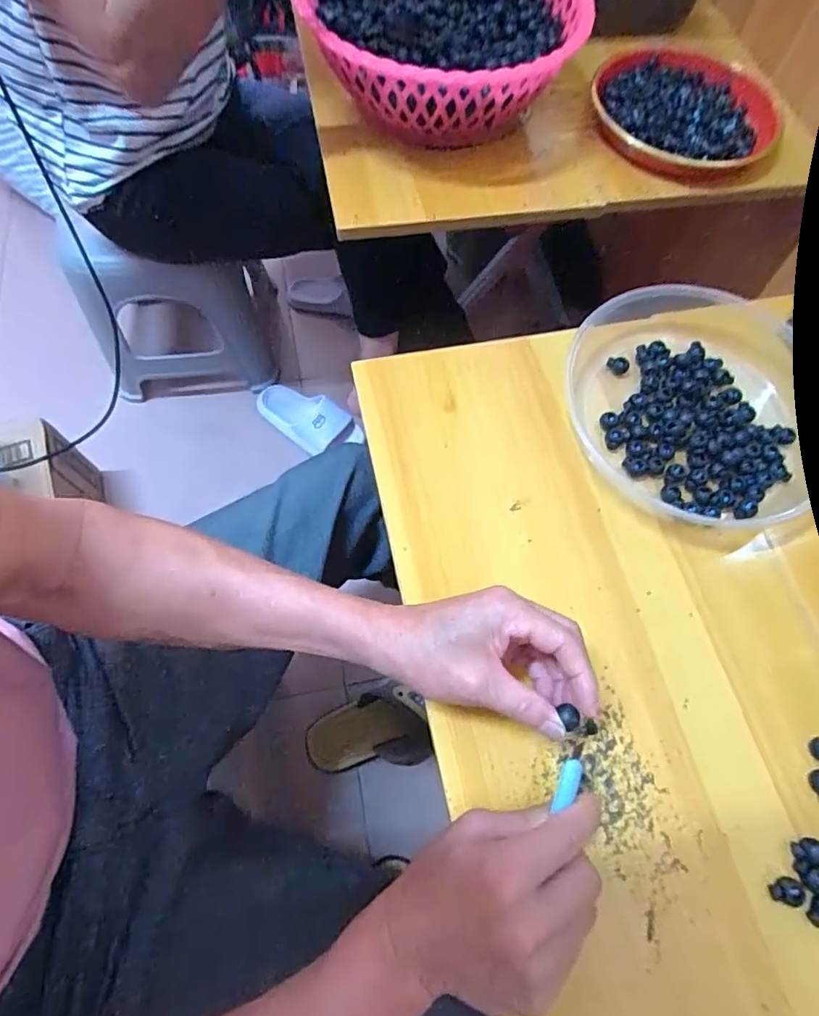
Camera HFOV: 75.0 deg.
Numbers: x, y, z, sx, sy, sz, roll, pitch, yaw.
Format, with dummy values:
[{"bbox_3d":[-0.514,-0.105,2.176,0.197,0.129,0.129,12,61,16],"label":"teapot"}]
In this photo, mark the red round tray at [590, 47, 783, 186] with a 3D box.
[{"bbox_3d":[0.333,-0.485,0.640,0.209,0.030,0.236,35,70,12],"label":"red round tray"}]

